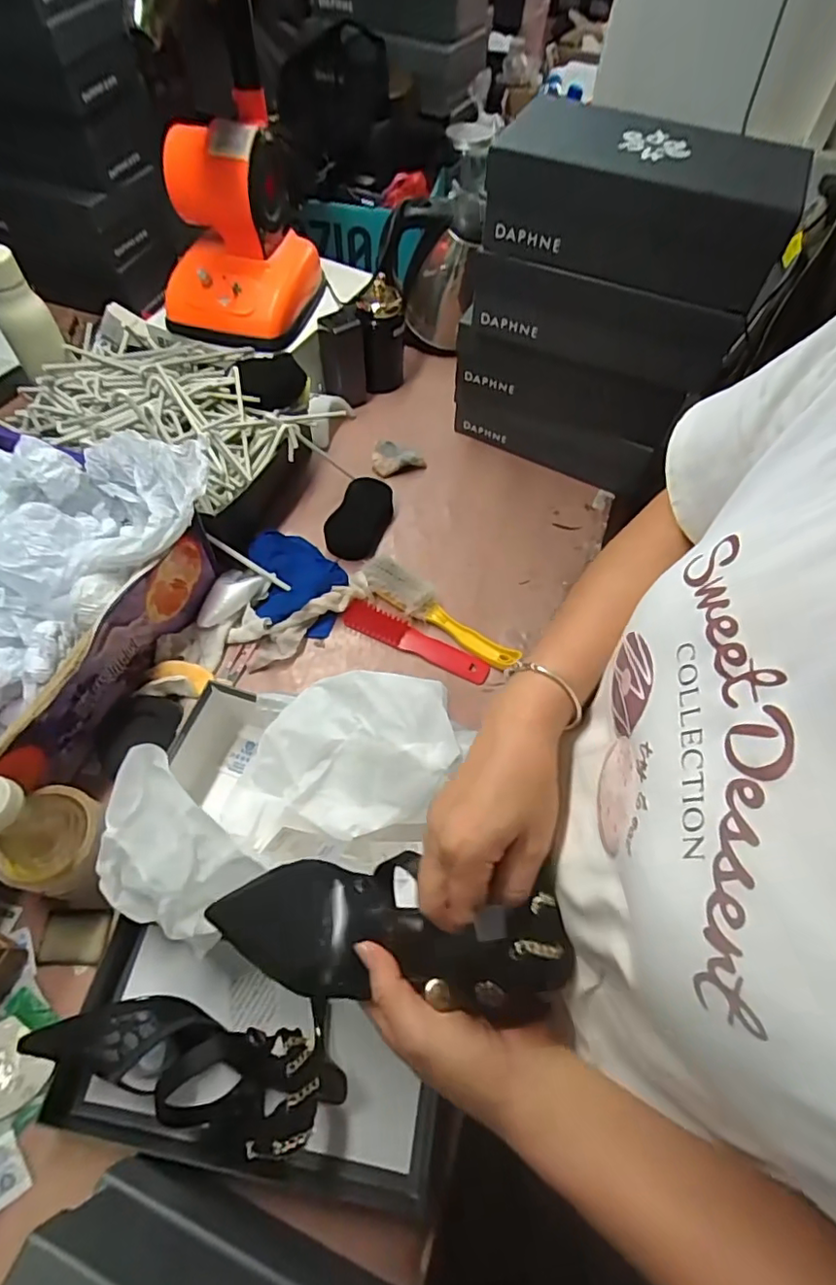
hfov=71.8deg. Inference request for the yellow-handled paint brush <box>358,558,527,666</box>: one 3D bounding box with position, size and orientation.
[{"bbox_3d":[0.028,-0.038,0.714,0.219,0.029,0.043,30,62,14],"label":"yellow-handled paint brush"}]

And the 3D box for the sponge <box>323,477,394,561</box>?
[{"bbox_3d":[-0.080,-0.173,0.798,0.068,0.042,0.121,19,60,8],"label":"sponge"}]

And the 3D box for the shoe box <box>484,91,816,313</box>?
[{"bbox_3d":[0.225,-0.452,0.597,0.286,0.095,0.162,18,60,8],"label":"shoe box"}]

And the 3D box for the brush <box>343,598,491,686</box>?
[{"bbox_3d":[-0.003,-0.002,0.710,0.191,0.014,0.037,25,61,12],"label":"brush"}]

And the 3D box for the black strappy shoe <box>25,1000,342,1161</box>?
[{"bbox_3d":[-0.175,0.325,0.447,0.241,0.084,0.097,20,59,-6],"label":"black strappy shoe"}]

